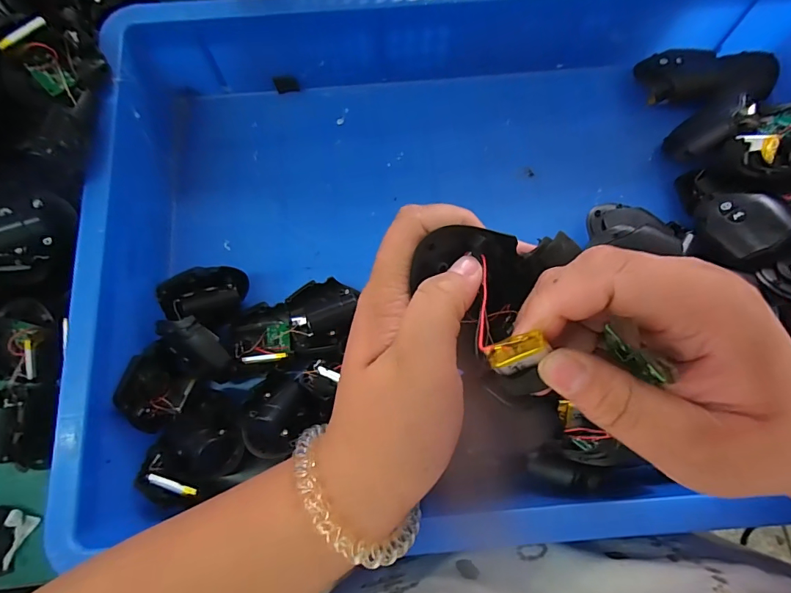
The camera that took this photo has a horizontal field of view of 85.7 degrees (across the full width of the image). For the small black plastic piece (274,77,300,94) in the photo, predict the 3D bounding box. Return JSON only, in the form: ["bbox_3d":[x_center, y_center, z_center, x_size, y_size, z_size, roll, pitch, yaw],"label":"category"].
[{"bbox_3d":[-0.095,-0.184,0.374,0.020,0.017,0.004,-3,74,0],"label":"small black plastic piece"}]

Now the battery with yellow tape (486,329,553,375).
[{"bbox_3d":[0.041,0.019,0.142,0.019,0.014,0.007,-22,41,16],"label":"battery with yellow tape"}]

